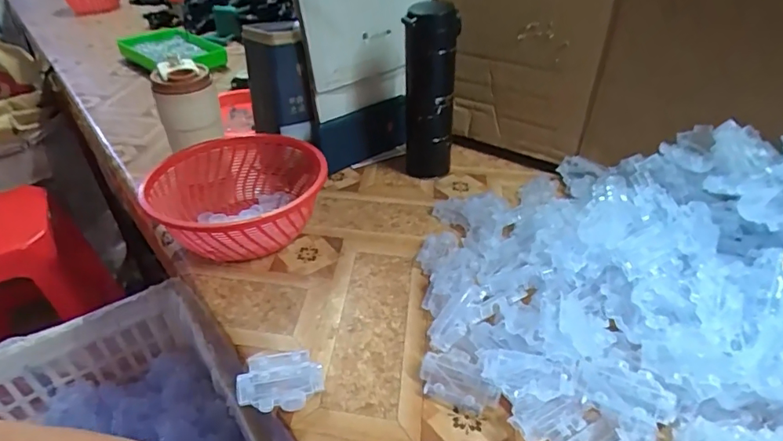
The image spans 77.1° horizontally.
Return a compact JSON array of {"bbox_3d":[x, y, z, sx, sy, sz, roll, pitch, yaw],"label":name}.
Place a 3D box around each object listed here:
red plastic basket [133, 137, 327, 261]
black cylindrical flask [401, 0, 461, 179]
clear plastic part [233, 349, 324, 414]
[{"bbox_3d":[-0.183,-0.031,0.601,0.197,0.082,0.232,-10,37,-9],"label":"red plastic basket"},{"bbox_3d":[0.052,-0.166,0.655,0.068,0.221,0.063,1,37,6],"label":"black cylindrical flask"},{"bbox_3d":[-0.092,0.136,0.413,0.068,0.030,0.040,-7,37,-4],"label":"clear plastic part"}]

